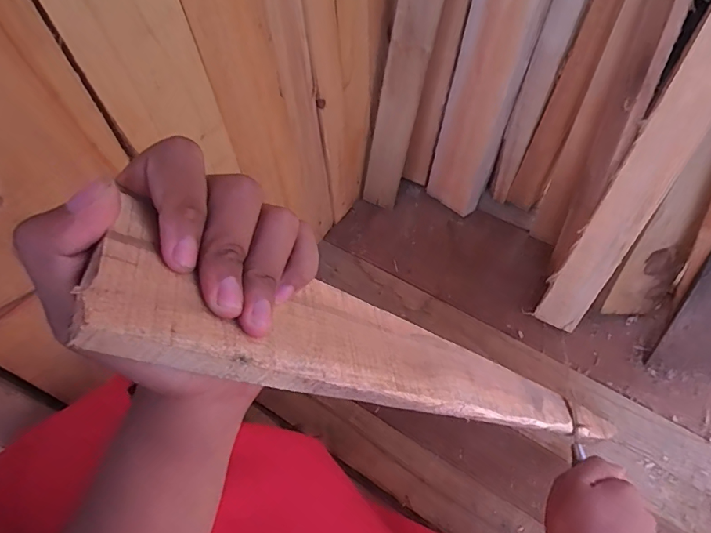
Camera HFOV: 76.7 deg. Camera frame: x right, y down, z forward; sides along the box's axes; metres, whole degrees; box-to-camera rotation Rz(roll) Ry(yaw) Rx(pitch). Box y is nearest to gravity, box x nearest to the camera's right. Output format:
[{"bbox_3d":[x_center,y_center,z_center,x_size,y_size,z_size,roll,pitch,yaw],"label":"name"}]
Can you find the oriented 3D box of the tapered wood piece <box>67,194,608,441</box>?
[{"bbox_3d":[0.068,0.074,0.311,0.015,0.473,0.057,-36,50,28],"label":"tapered wood piece"}]

